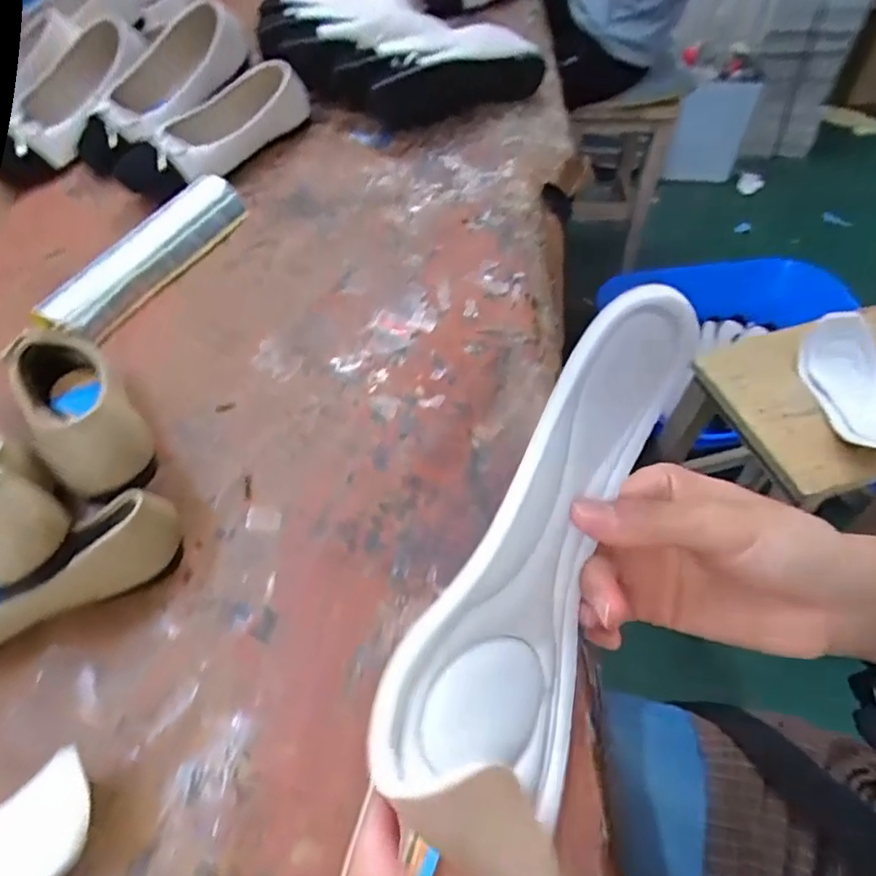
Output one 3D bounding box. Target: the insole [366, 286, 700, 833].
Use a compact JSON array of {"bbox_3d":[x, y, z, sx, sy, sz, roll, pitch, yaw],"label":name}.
[{"bbox_3d":[0.048,0.036,0.205,0.031,0.074,0.182,10,66,49],"label":"insole"}]

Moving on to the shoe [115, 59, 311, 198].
[{"bbox_3d":[-0.282,-0.381,0.706,0.096,0.074,0.246,28,59,18],"label":"shoe"}]

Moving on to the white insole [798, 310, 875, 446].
[{"bbox_3d":[0.517,-0.066,0.716,0.082,0.061,0.199,-5,53,-2],"label":"white insole"}]

